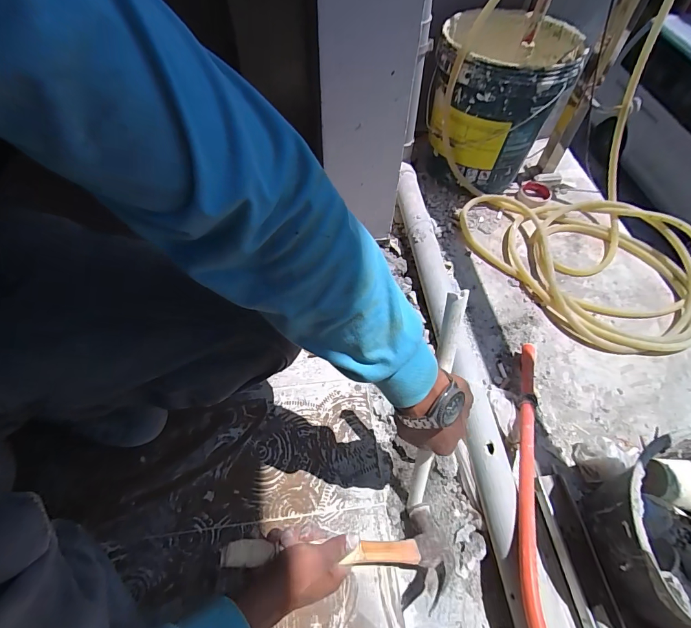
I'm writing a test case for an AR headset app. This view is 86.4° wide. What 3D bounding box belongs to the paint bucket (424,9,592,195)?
[{"bbox_3d":[0.351,-0.512,0.928,0.285,0.323,0.285,0,57,0],"label":"paint bucket"}]

